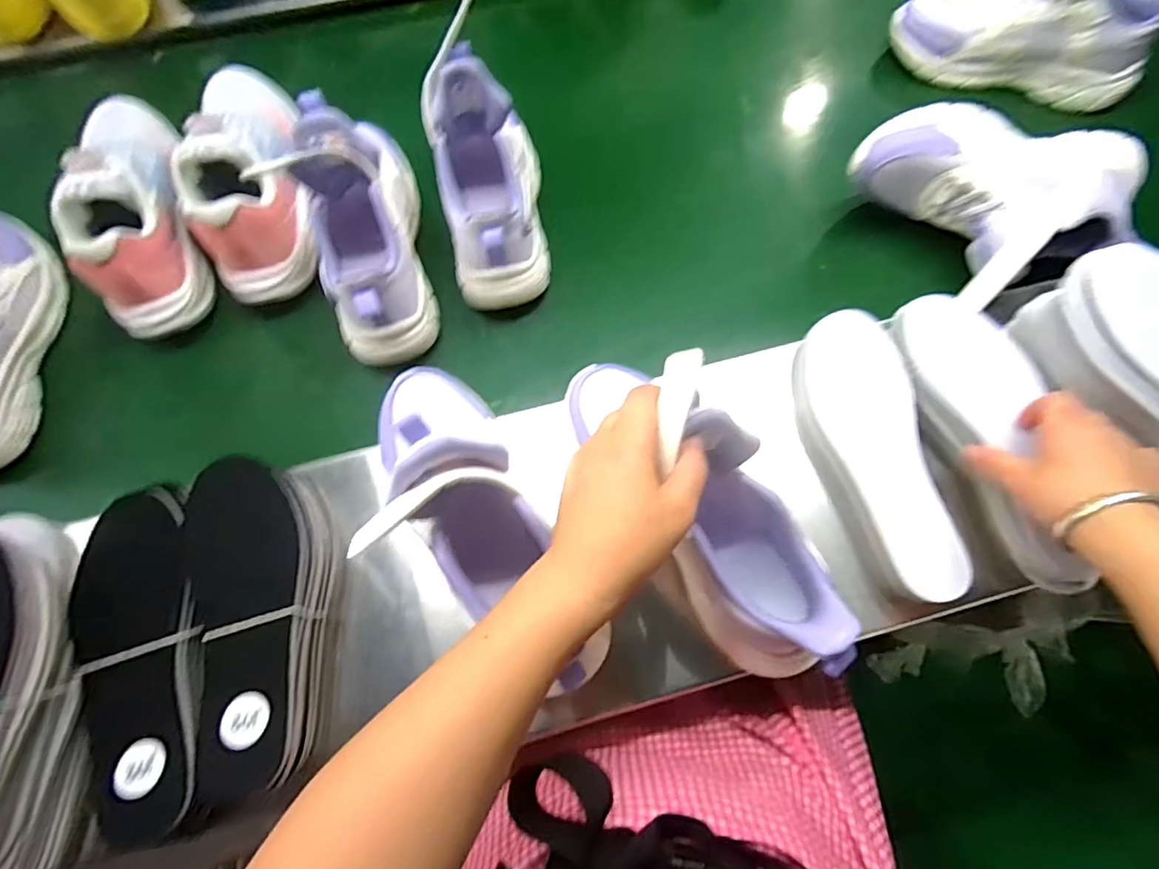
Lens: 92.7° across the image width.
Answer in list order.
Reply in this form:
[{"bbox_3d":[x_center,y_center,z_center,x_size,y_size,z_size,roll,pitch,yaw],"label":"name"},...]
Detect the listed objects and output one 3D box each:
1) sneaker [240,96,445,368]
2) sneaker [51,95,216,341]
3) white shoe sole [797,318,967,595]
[{"bbox_3d":[-0.197,-0.188,0.473,0.101,0.128,0.226,-12,73,-5],"label":"sneaker"},{"bbox_3d":[-0.396,-0.209,0.490,0.078,0.101,0.256,-14,73,-5],"label":"sneaker"},{"bbox_3d":[0.227,0.012,0.429,0.081,0.032,0.221,-10,73,-4],"label":"white shoe sole"}]

